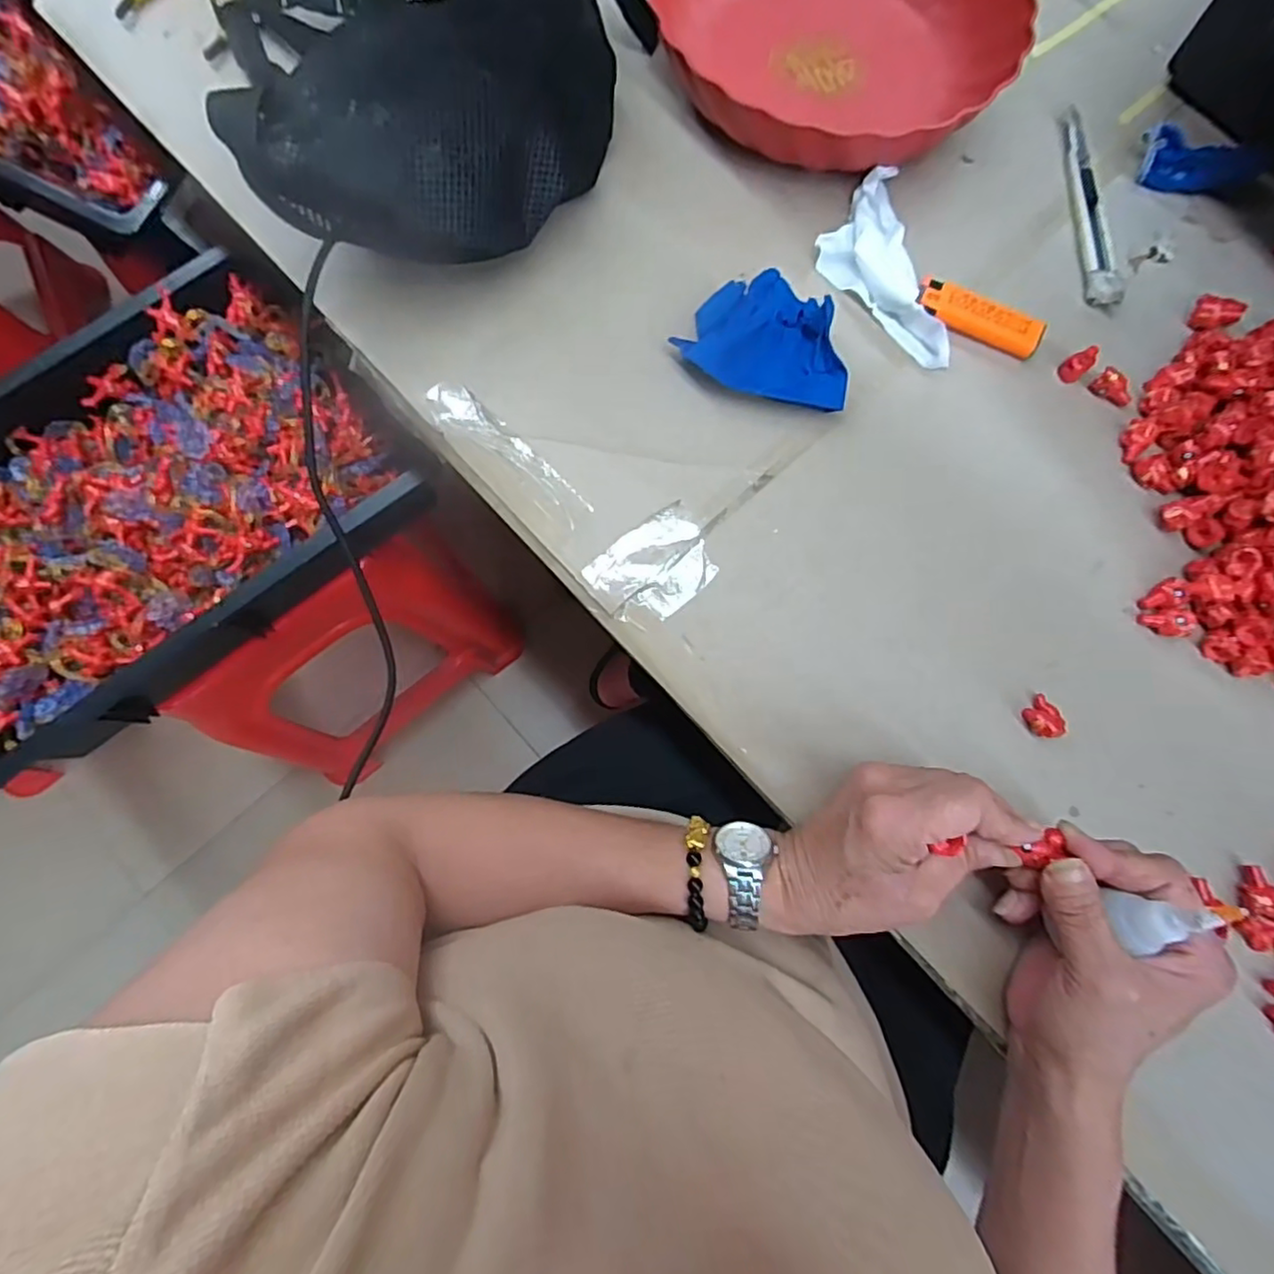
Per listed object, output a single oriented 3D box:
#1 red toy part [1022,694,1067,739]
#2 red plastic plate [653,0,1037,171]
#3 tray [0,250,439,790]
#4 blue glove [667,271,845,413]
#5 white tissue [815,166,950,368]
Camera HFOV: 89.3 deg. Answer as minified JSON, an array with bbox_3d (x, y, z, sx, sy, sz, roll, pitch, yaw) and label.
[{"bbox_3d":[0.228,0.045,0.360,0.017,0.009,0.023,-28,81,-5],"label":"red toy part"},{"bbox_3d":[0.132,-0.420,0.432,0.229,0.050,0.246,0,80,0],"label":"red plastic plate"},{"bbox_3d":[-0.449,-0.117,0.587,0.419,0.070,0.318,-41,83,-8],"label":"tray"},{"bbox_3d":[0.083,-0.189,0.398,0.099,0.030,0.083,14,80,3],"label":"blue glove"},{"bbox_3d":[0.151,-0.234,0.413,0.058,0.023,0.139,-10,80,-2],"label":"white tissue"}]

